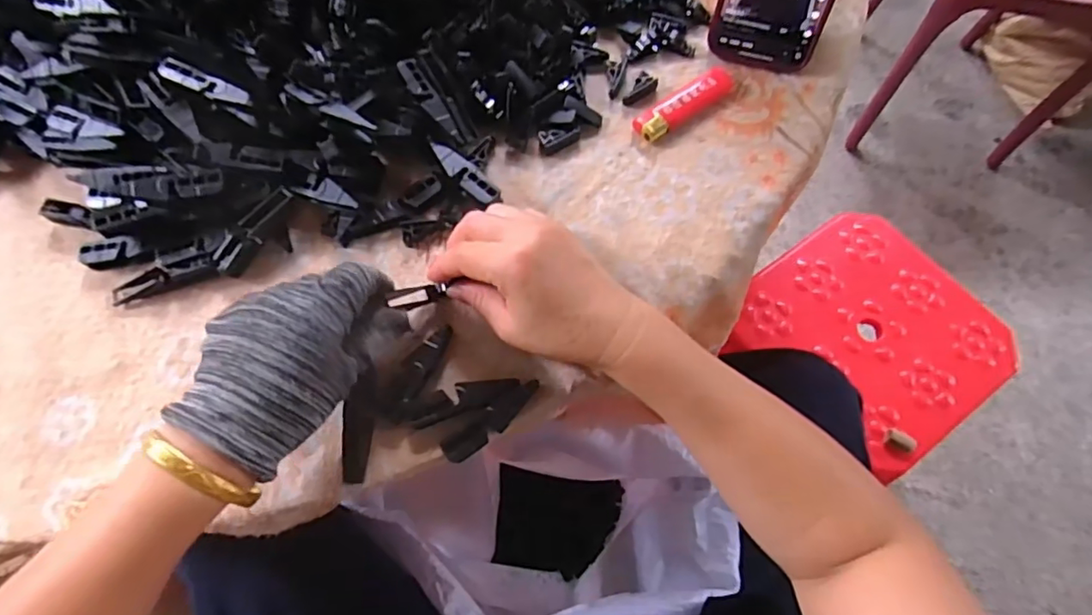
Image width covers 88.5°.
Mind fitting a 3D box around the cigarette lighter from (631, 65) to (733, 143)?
[{"bbox_3d":[0.101,-0.147,0.401,0.083,0.009,0.022,-35,73,-11],"label":"cigarette lighter"}]

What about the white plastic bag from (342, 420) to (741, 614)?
[{"bbox_3d":[-0.003,0.278,0.696,0.315,0.500,0.178,-16,71,-4],"label":"white plastic bag"}]

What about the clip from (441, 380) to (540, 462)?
[{"bbox_3d":[-0.031,0.066,0.329,0.066,0.014,0.015,-38,74,-11],"label":"clip"}]

